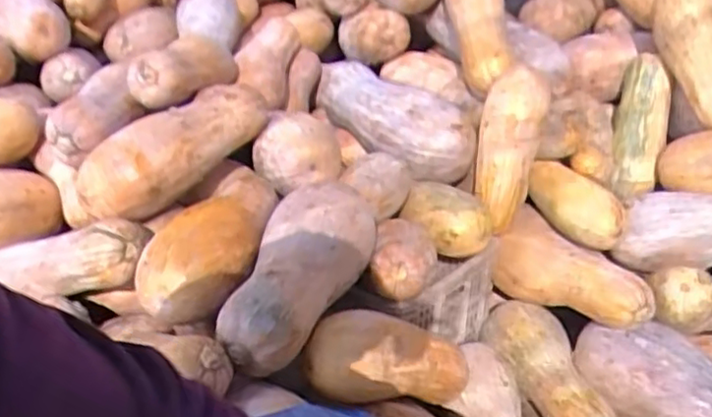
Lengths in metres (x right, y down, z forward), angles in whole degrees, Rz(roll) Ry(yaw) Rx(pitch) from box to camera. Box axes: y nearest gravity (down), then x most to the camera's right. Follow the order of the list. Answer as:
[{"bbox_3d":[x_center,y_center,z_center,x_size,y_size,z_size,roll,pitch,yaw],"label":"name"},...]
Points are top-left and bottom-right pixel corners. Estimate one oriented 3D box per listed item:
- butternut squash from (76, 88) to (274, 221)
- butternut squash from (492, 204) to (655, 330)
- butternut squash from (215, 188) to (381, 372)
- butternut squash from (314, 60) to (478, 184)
[{"bbox_3d":[-0.306,-0.102,1.165,0.108,0.128,0.349,19,47,43],"label":"butternut squash"},{"bbox_3d":[0.417,0.120,1.278,0.304,0.128,0.137,20,31,40],"label":"butternut squash"},{"bbox_3d":[-0.087,0.094,0.991,0.123,0.119,0.324,8,46,27],"label":"butternut squash"},{"bbox_3d":[0.076,-0.203,1.476,0.417,0.147,0.146,32,39,28],"label":"butternut squash"}]

